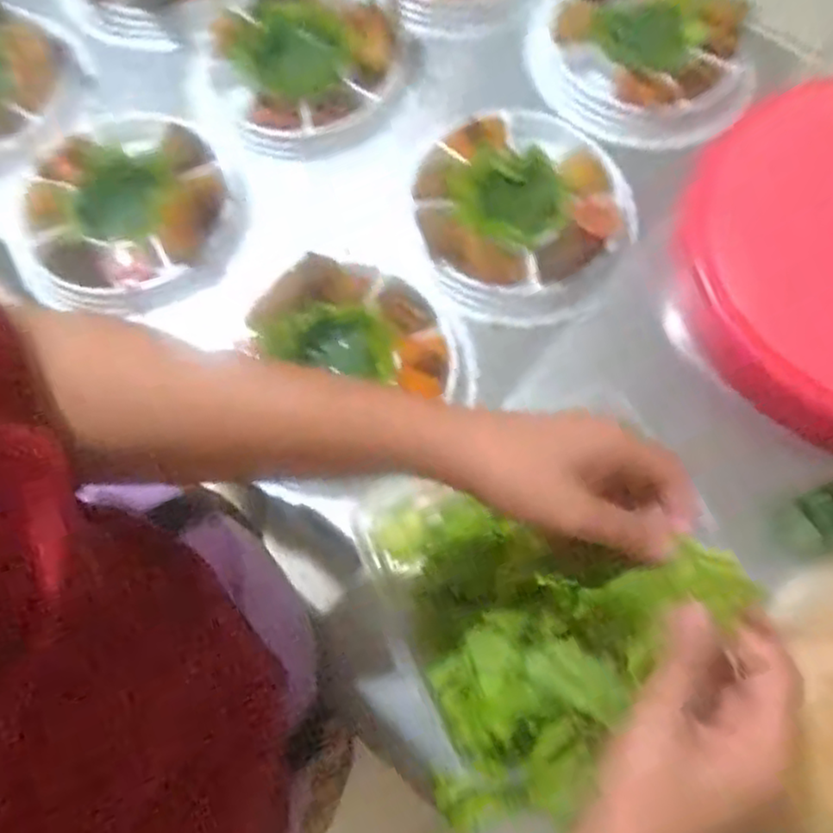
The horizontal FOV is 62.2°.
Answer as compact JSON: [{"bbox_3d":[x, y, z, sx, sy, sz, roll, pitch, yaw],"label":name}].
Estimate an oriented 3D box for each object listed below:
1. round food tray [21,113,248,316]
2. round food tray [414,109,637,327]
[{"bbox_3d":[-0.268,-0.194,0.652,0.199,0.040,0.207,-1,71,2],"label":"round food tray"},{"bbox_3d":[0.098,-0.195,0.627,0.188,0.042,0.213,-9,71,-1],"label":"round food tray"}]

